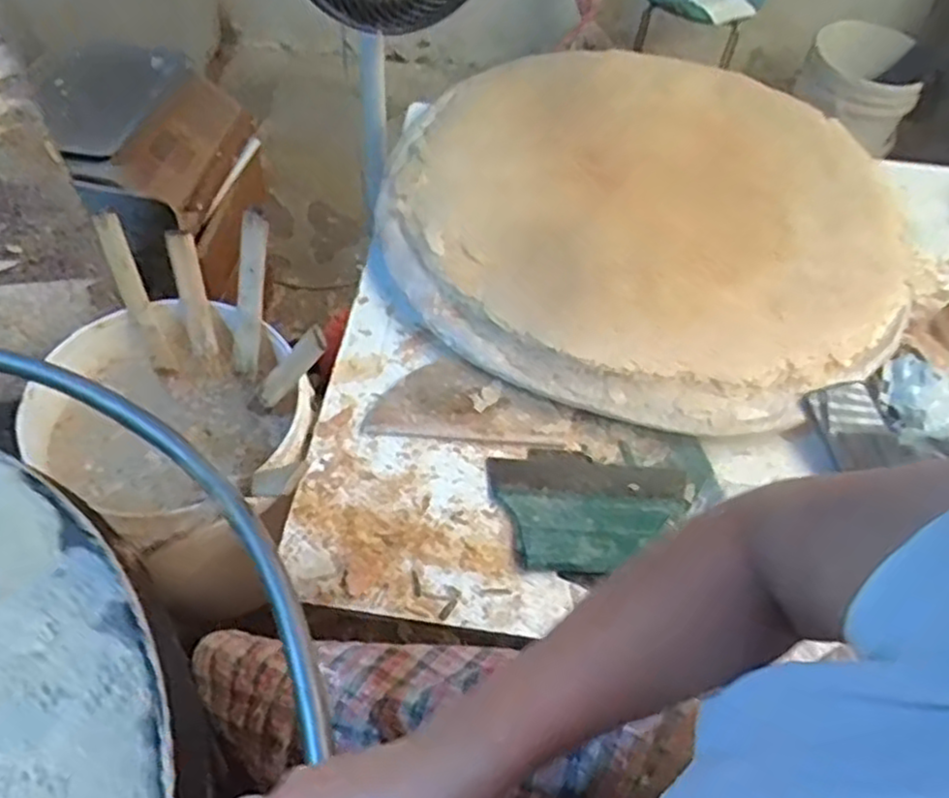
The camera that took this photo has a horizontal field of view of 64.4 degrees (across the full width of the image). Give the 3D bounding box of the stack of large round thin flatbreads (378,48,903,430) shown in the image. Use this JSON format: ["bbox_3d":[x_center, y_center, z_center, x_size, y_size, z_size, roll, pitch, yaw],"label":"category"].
[{"bbox_3d":[0.211,-0.249,0.938,0.621,0.084,0.636,-34,63,-25],"label":"stack of large round thin flatbreads"}]

